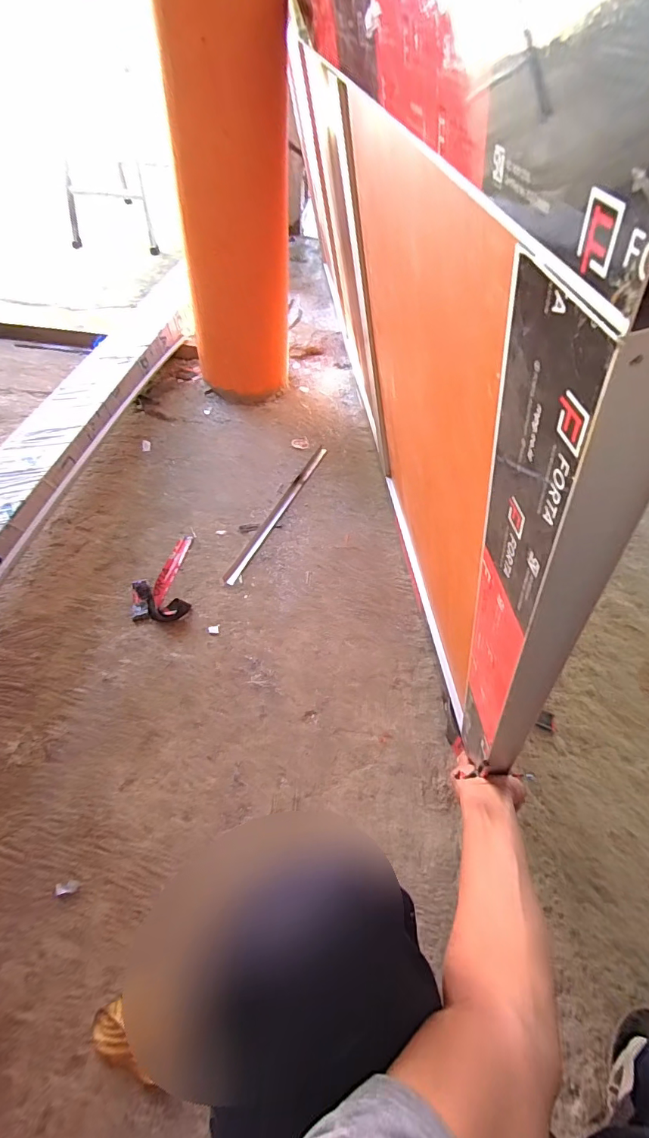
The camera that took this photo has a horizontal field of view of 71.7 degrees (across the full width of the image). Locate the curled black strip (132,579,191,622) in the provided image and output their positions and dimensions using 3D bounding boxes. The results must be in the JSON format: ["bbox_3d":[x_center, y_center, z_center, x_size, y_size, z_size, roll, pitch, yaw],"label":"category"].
[{"bbox_3d":[-0.326,0.060,0.893,0.106,0.014,0.096,-7,53,-11],"label":"curled black strip"}]

